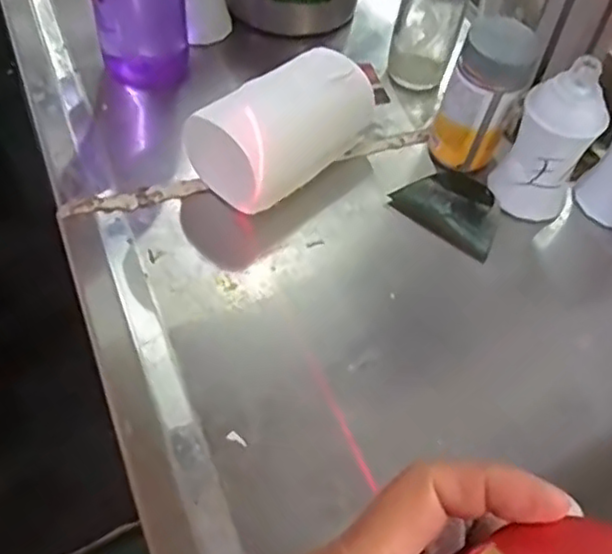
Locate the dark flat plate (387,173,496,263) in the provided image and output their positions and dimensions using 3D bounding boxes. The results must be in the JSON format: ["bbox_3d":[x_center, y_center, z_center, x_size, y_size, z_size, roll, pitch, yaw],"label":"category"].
[{"bbox_3d":[0.110,-0.053,0.507,0.080,0.017,0.052,35,59,20],"label":"dark flat plate"}]

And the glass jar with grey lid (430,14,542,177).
[{"bbox_3d":[0.130,-0.132,0.501,0.055,0.103,0.048,20,55,10],"label":"glass jar with grey lid"}]

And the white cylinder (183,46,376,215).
[{"bbox_3d":[-0.017,-0.106,0.505,0.065,0.067,0.135,40,61,22],"label":"white cylinder"}]

